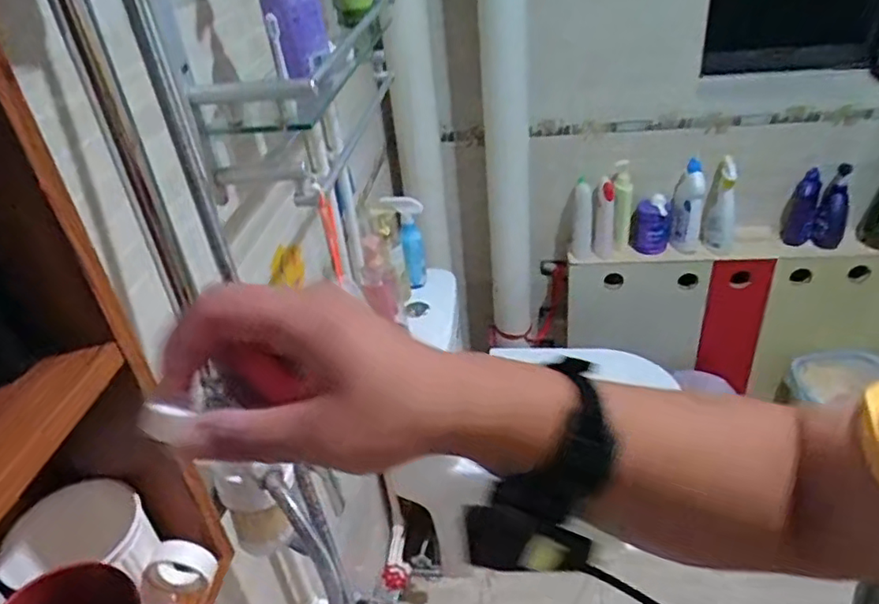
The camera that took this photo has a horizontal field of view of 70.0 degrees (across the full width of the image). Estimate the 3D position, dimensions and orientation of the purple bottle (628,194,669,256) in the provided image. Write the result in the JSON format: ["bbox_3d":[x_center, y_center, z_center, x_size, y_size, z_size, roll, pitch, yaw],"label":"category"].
[{"bbox_3d":[0.566,-0.195,1.695,0.098,0.164,0.065,6,35,18],"label":"purple bottle"}]

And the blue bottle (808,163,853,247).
[{"bbox_3d":[0.976,-0.235,1.550,0.069,0.226,0.058,16,39,30],"label":"blue bottle"}]

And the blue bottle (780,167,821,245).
[{"bbox_3d":[0.919,-0.239,1.593,0.062,0.189,0.065,12,37,26],"label":"blue bottle"}]

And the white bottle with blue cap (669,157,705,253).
[{"bbox_3d":[0.654,-0.233,1.649,0.076,0.265,0.082,12,37,26],"label":"white bottle with blue cap"}]

